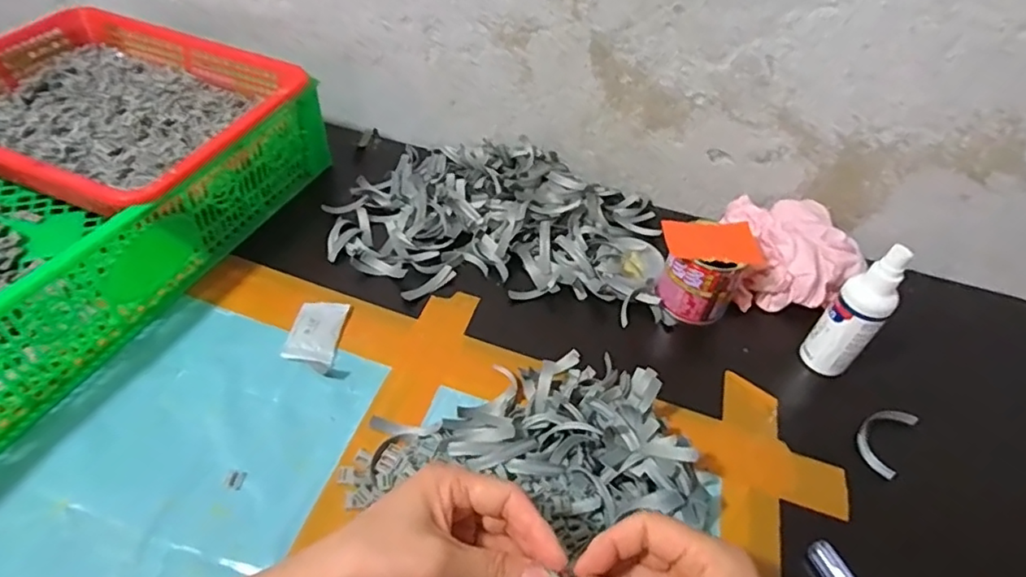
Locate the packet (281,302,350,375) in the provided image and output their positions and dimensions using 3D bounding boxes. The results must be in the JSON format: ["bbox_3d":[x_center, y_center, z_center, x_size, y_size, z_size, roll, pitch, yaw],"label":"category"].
[{"bbox_3d":[-0.161,0.037,0.477,0.038,0.013,0.073,5,45,-1],"label":"packet"}]

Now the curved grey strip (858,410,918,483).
[{"bbox_3d":[0.294,0.118,0.461,0.032,0.010,0.071,34,51,24],"label":"curved grey strip"}]

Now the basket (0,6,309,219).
[{"bbox_3d":[-0.373,-0.165,0.548,0.301,0.076,0.250,18,46,11],"label":"basket"}]

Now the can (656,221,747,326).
[{"bbox_3d":[0.173,-0.010,0.524,0.061,0.068,0.060,-33,57,-32],"label":"can"}]

